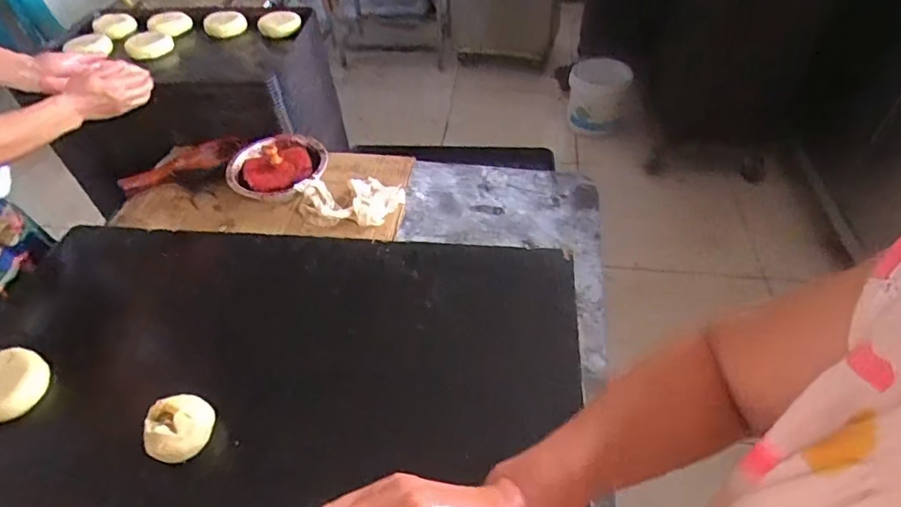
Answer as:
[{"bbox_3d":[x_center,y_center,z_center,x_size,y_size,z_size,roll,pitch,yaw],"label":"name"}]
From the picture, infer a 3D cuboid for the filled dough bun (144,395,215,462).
[{"bbox_3d":[-0.336,0.222,0.666,0.075,0.069,0.070,-7,45,-7],"label":"filled dough bun"}]

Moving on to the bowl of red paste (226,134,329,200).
[{"bbox_3d":[-0.332,-0.155,1.029,0.177,0.070,0.172,0,44,0],"label":"bowl of red paste"}]

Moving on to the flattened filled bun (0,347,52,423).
[{"bbox_3d":[-0.605,0.178,0.723,0.083,0.042,0.096,23,49,22],"label":"flattened filled bun"}]

